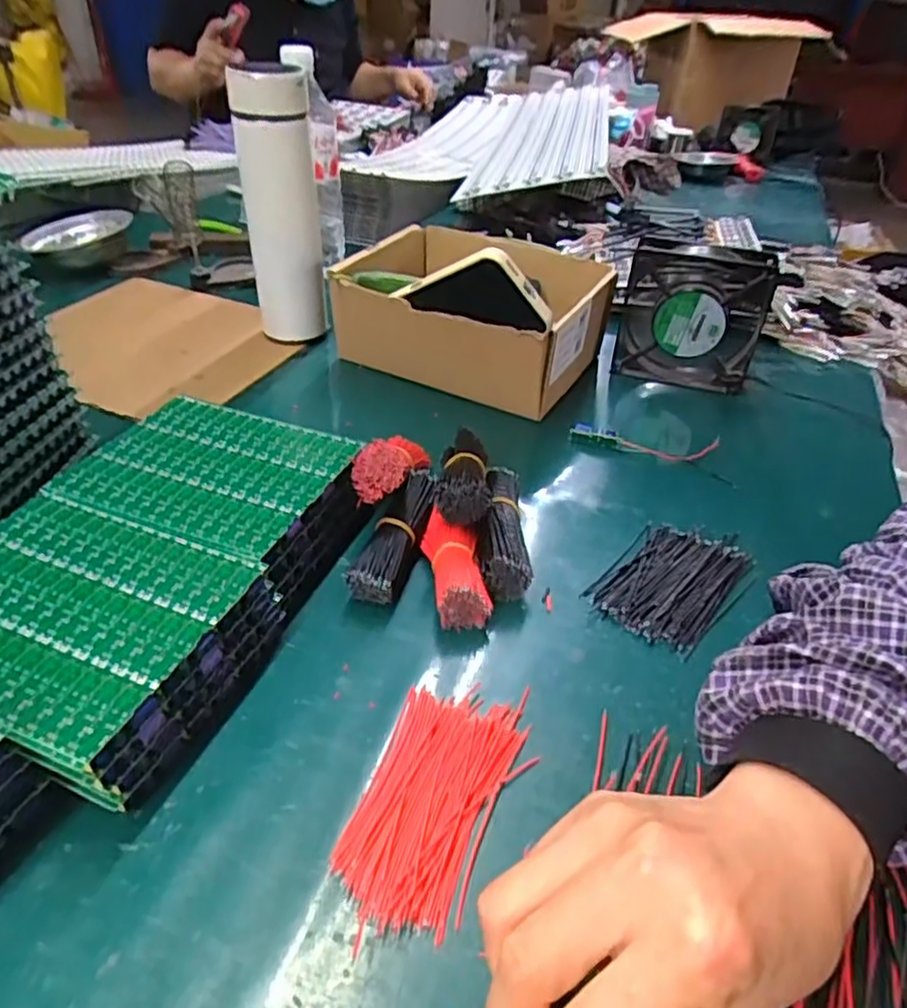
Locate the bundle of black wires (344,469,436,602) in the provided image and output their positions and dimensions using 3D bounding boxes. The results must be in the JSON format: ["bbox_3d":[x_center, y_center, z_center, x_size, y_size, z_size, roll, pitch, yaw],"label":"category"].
[{"bbox_3d":[-0.035,0.019,0.425,0.031,0.031,0.101,12,38,11],"label":"bundle of black wires"}]

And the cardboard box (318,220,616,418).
[{"bbox_3d":[0.017,-0.184,0.631,0.229,0.092,0.189,21,41,20],"label":"cardboard box"}]

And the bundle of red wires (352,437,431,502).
[{"bbox_3d":[-0.038,-0.030,0.453,0.033,0.036,0.100,11,15,8],"label":"bundle of red wires"}]

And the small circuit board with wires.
[{"bbox_3d":[0.164,-0.050,0.546,0.132,0.015,0.045,18,40,18],"label":"small circuit board with wires"}]

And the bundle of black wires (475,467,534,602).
[{"bbox_3d":[0.030,0.014,0.433,0.030,0.031,0.098,2,38,-3],"label":"bundle of black wires"}]

